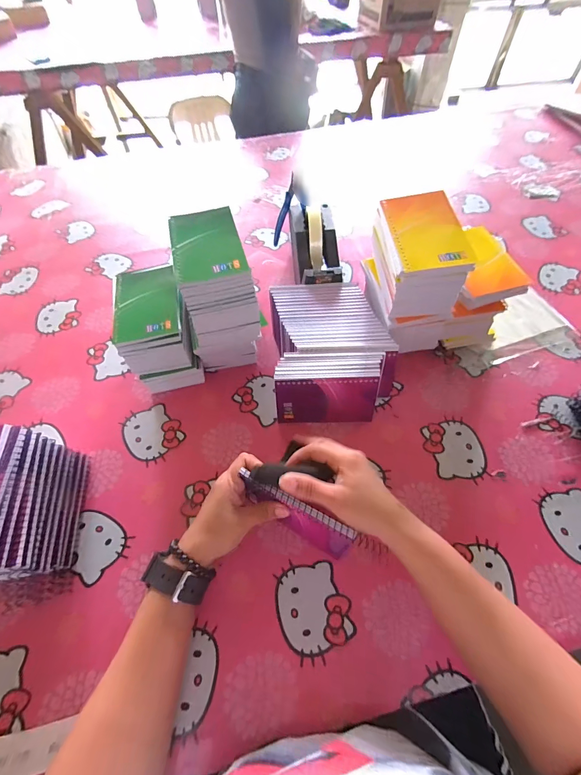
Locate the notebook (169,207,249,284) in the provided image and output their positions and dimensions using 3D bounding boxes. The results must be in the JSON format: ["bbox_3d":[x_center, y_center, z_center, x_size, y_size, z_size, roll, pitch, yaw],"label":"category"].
[{"bbox_3d":[-0.100,-0.172,0.388,0.075,0.008,0.122,-13,58,-7],"label":"notebook"}]

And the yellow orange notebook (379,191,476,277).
[{"bbox_3d":[0.158,-0.184,0.386,0.084,0.012,0.124,-5,63,2],"label":"yellow orange notebook"}]

